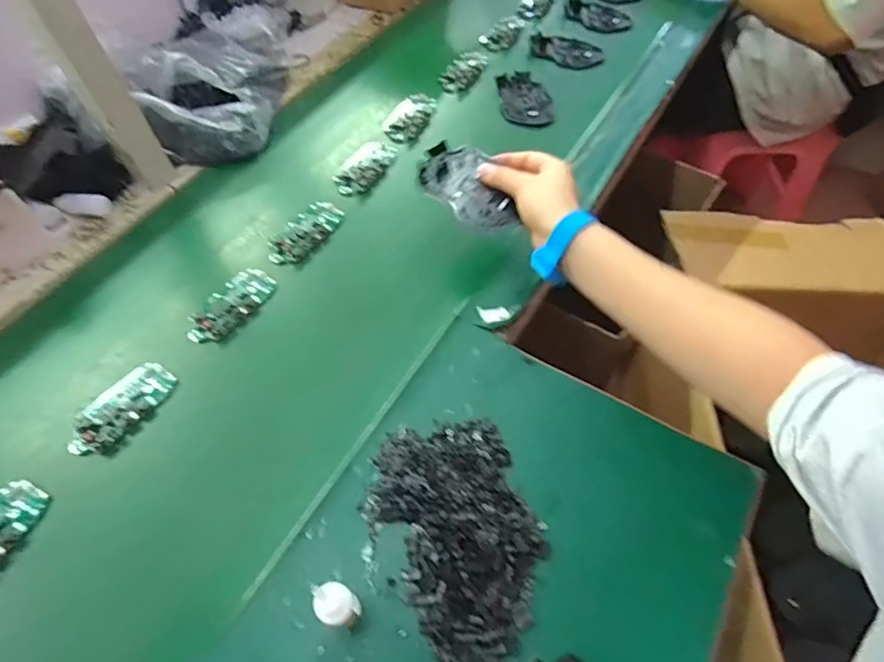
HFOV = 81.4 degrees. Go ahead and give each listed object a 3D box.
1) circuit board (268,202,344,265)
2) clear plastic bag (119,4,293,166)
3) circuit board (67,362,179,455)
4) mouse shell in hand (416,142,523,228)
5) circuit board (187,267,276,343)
[{"bbox_3d":[-0.158,-0.115,0.595,0.050,0.012,0.099,24,60,18],"label":"circuit board"},{"bbox_3d":[-0.295,-0.335,0.685,0.138,0.101,0.227,0,55,3],"label":"clear plastic bag"},{"bbox_3d":[-0.296,0.072,0.477,0.047,0.020,0.098,24,60,18],"label":"circuit board"},{"bbox_3d":[0.029,-0.146,0.525,0.108,0.020,0.060,44,96,6],"label":"mouse shell in hand"},{"bbox_3d":[-0.219,-0.028,0.536,0.039,0.022,0.099,24,60,18],"label":"circuit board"}]

